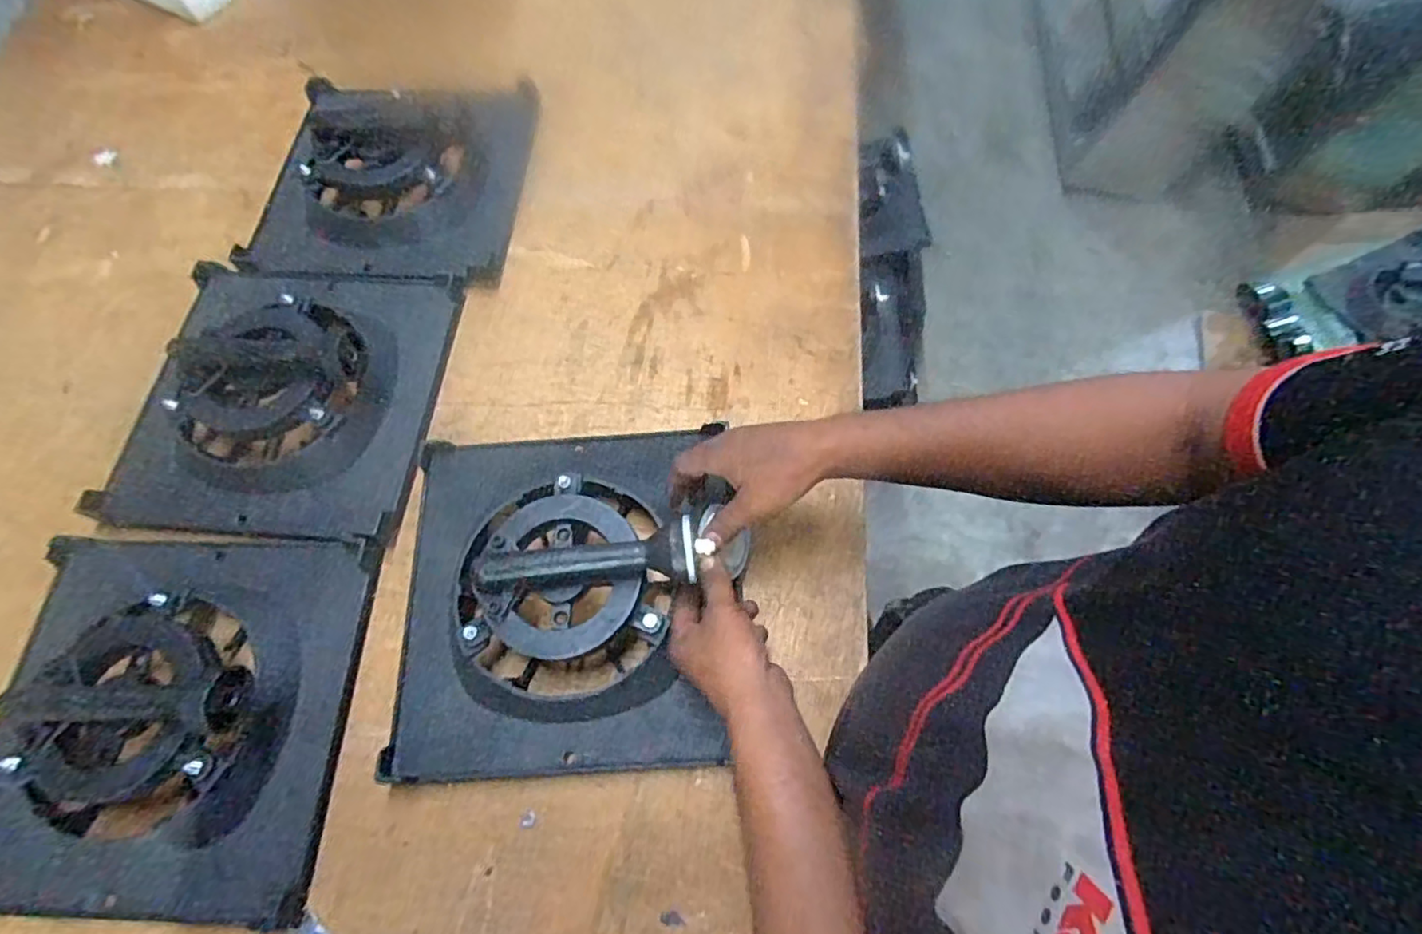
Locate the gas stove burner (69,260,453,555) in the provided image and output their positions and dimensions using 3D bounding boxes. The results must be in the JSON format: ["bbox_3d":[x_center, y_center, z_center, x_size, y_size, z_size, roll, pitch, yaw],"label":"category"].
[{"bbox_3d":[-0.428,-0.084,0.621,0.283,0.080,0.294,5,68,3],"label":"gas stove burner"}]

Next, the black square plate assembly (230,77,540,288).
[{"bbox_3d":[-0.369,-0.350,0.726,0.287,0.087,0.286,3,68,3],"label":"black square plate assembly"}]

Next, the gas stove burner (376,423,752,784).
[{"bbox_3d":[-0.135,0.089,0.529,0.271,0.106,0.306,-3,68,0],"label":"gas stove burner"}]

